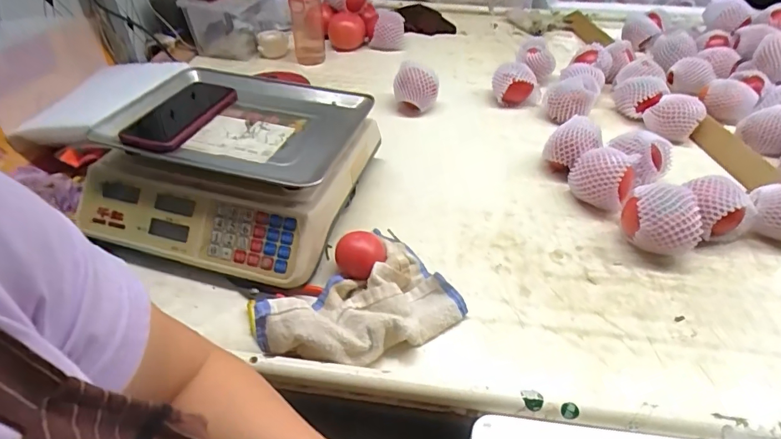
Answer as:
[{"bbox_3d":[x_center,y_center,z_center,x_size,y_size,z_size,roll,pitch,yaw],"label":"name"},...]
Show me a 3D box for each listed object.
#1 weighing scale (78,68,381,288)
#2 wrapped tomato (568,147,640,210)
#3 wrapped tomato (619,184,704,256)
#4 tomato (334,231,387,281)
[{"bbox_3d":[-0.222,-0.090,0.650,0.342,0.111,0.336,13,44,13],"label":"weighing scale"},{"bbox_3d":[0.317,-0.069,0.654,0.083,0.074,0.076,0,43,0],"label":"wrapped tomato"},{"bbox_3d":[0.360,0.002,0.589,0.087,0.074,0.081,14,45,15],"label":"wrapped tomato"},{"bbox_3d":[-0.036,0.052,0.557,0.064,0.048,0.062,-8,43,-8],"label":"tomato"}]

